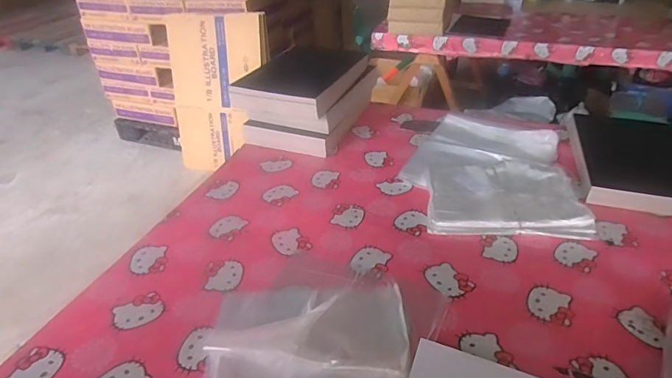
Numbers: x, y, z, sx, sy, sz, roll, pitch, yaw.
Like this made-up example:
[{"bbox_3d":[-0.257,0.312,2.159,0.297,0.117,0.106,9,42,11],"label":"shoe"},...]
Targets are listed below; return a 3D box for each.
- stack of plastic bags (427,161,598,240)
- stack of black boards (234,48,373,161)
[{"bbox_3d":[0.374,0.018,0.984,0.325,0.038,0.236,2,34,5],"label":"stack of plastic bags"},{"bbox_3d":[-0.086,-0.281,1.342,0.288,0.163,0.418,11,36,18],"label":"stack of black boards"}]

